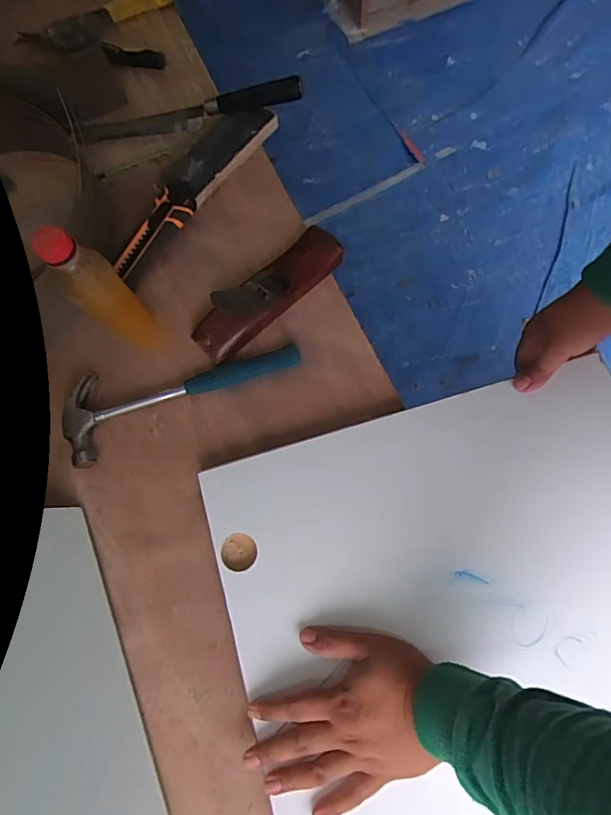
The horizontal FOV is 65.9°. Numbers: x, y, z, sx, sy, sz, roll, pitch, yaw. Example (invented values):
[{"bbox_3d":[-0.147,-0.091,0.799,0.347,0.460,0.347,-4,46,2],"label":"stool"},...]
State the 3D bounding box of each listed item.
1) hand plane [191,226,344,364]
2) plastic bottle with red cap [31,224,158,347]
[{"bbox_3d":[-0.044,-0.133,0.544,0.202,0.058,0.054,-42,76,-10],"label":"hand plane"},{"bbox_3d":[-0.201,-0.113,0.473,0.050,0.180,0.051,-1,73,2],"label":"plastic bottle with red cap"}]

